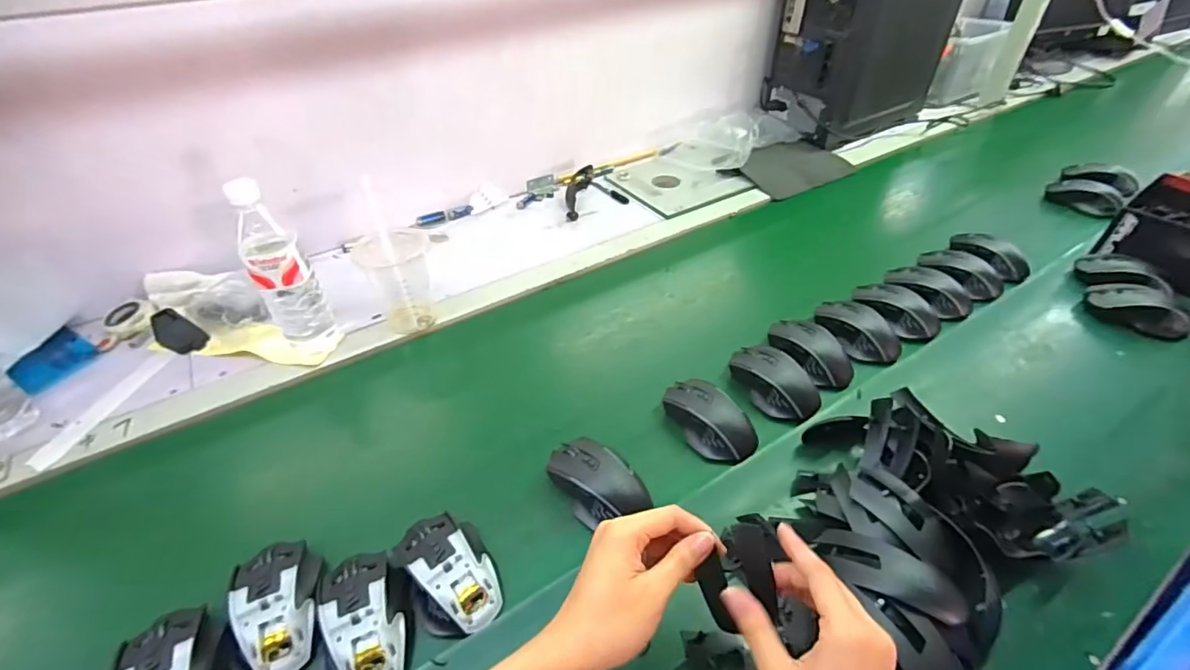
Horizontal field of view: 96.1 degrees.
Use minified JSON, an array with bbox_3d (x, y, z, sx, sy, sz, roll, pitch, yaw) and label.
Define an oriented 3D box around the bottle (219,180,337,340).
[{"bbox_3d":[-0.387,-0.070,0.664,0.064,0.224,0.057,-26,48,-24],"label":"bottle"}]

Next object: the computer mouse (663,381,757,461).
[{"bbox_3d":[0.129,0.094,0.610,0.067,0.035,0.117,-31,51,-28],"label":"computer mouse"}]

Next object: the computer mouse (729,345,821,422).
[{"bbox_3d":[0.218,0.051,0.653,0.065,0.043,0.121,-22,47,-21],"label":"computer mouse"}]

